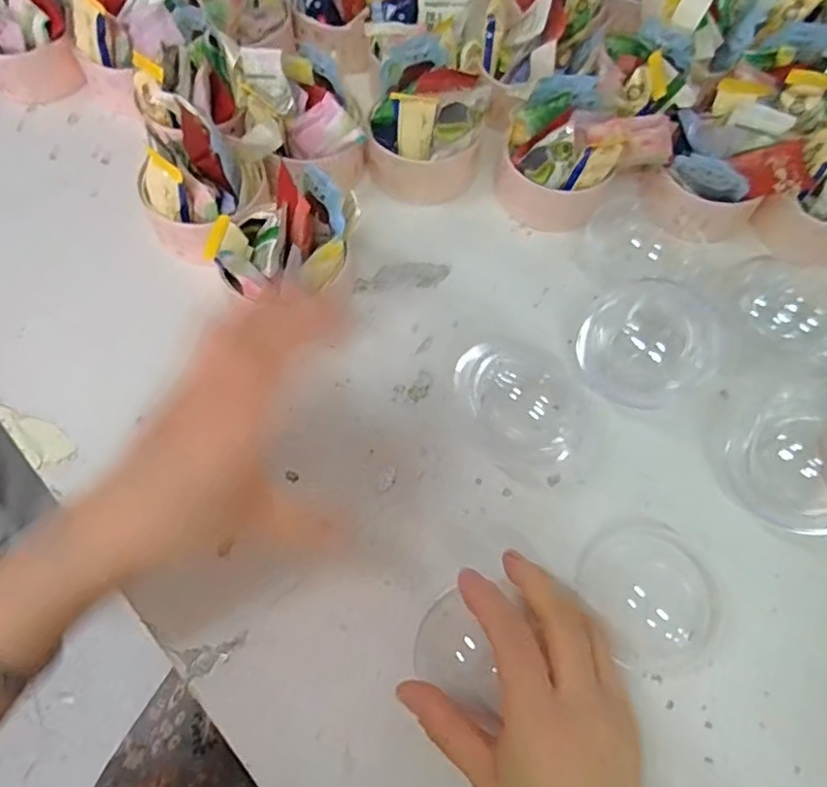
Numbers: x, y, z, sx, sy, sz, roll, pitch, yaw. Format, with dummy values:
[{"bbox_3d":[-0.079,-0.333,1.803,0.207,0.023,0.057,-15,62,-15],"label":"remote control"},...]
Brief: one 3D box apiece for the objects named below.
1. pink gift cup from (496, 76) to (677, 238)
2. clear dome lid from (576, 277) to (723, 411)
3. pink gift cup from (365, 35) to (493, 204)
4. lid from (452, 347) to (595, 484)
[{"bbox_3d":[0.112,-0.169,0.437,0.094,0.070,0.087,-30,69,-15],"label":"pink gift cup"},{"bbox_3d":[0.152,-0.032,0.391,0.082,0.038,0.073,-21,67,-12],"label":"clear dome lid"},{"bbox_3d":[0.012,-0.195,0.447,0.095,0.076,0.080,3,65,-1],"label":"pink gift cup"},{"bbox_3d":[0.069,0.003,0.381,0.092,0.029,0.078,41,69,16],"label":"lid"}]

